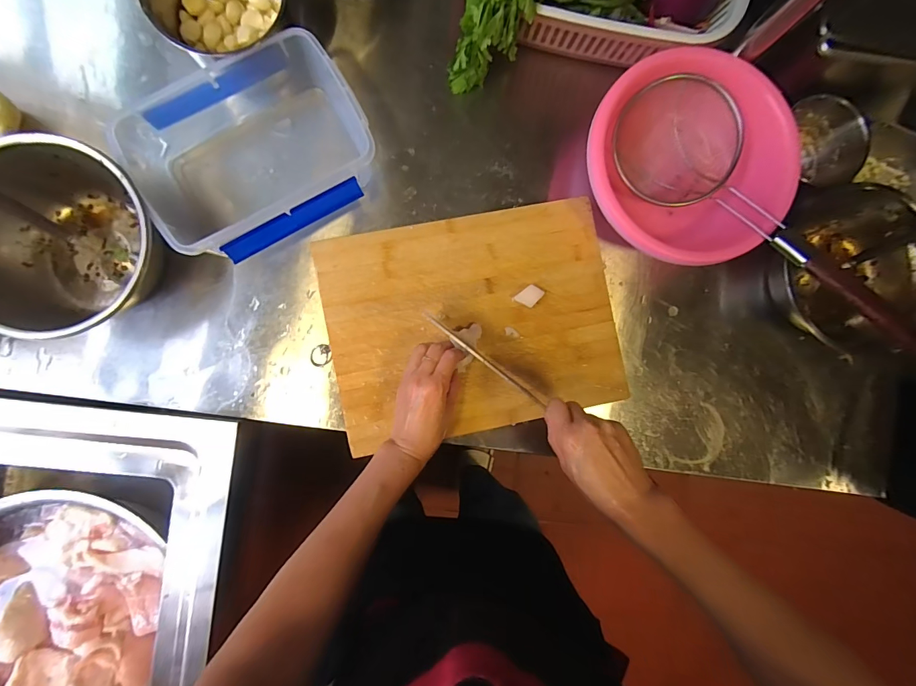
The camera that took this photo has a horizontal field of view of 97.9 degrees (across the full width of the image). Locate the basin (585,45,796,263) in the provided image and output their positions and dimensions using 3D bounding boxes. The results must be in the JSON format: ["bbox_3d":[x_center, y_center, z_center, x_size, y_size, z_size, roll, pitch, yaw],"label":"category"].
[{"bbox_3d":[0.286,-0.221,0.519,0.251,0.094,0.242,0,89,-4],"label":"basin"}]

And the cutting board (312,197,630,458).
[{"bbox_3d":[0.023,-0.026,0.522,0.366,0.017,0.273,-11,90,-5],"label":"cutting board"}]

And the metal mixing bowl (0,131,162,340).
[{"bbox_3d":[-0.448,-0.113,0.468,0.206,0.105,0.202,12,89,-4],"label":"metal mixing bowl"}]

